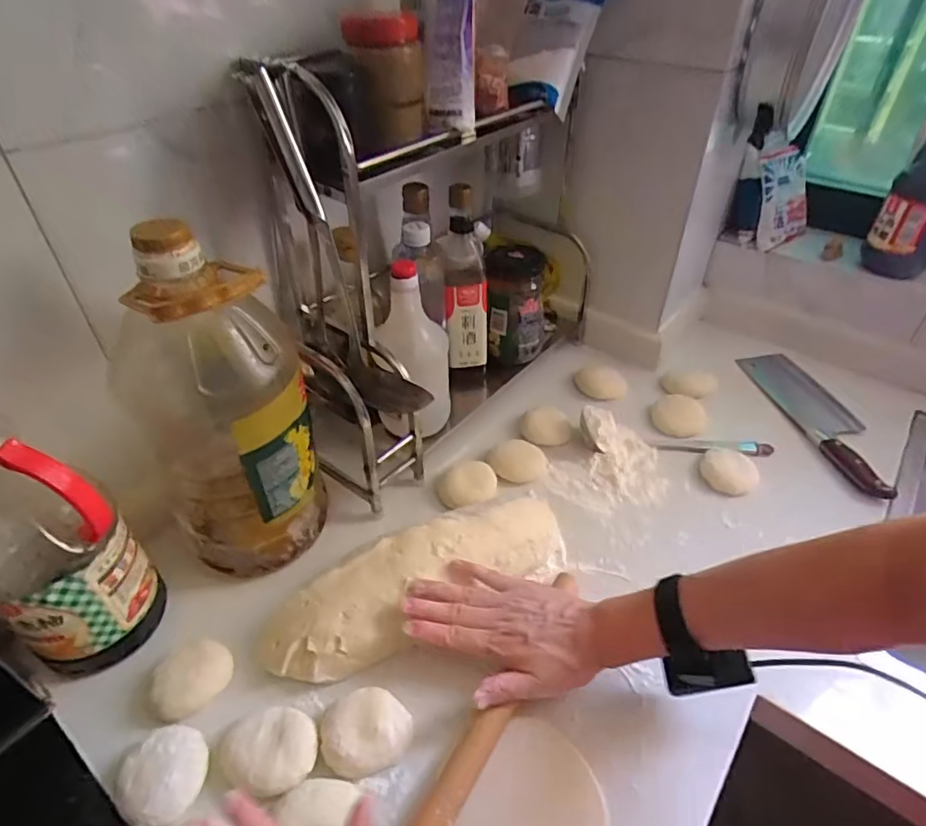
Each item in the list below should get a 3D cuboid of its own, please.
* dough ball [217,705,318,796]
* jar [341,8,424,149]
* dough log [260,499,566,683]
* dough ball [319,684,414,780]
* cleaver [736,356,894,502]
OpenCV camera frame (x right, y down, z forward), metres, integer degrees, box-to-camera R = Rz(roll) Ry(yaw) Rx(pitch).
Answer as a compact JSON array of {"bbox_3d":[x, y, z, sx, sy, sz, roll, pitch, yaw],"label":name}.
[{"bbox_3d":[-0.160,0.272,0.461,0.078,0.025,0.063,13,44,11],"label":"dough ball"},{"bbox_3d":[-0.070,-0.311,0.528,0.070,0.108,0.059,-3,41,-4],"label":"jar"},{"bbox_3d":[-0.037,0.163,0.557,0.309,0.062,0.087,-20,47,-21],"label":"dough log"},{"bbox_3d":[-0.080,0.265,0.473,0.072,0.025,0.064,1,43,-1],"label":"dough ball"},{"bbox_3d":[0.493,-0.001,0.773,0.084,0.024,0.292,-4,43,-6],"label":"cleaver"}]

